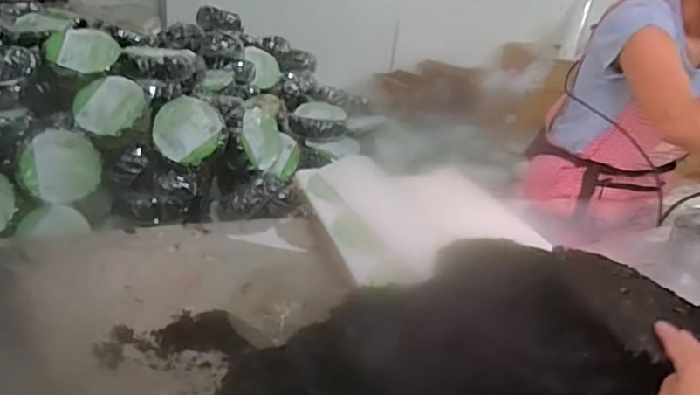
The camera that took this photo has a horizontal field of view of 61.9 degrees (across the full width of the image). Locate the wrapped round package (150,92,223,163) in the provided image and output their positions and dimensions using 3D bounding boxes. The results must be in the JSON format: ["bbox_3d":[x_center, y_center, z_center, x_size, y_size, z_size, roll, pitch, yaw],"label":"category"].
[{"bbox_3d":[-0.374,-0.152,1.354,0.147,0.149,0.055,24,-10,0],"label":"wrapped round package"}]

